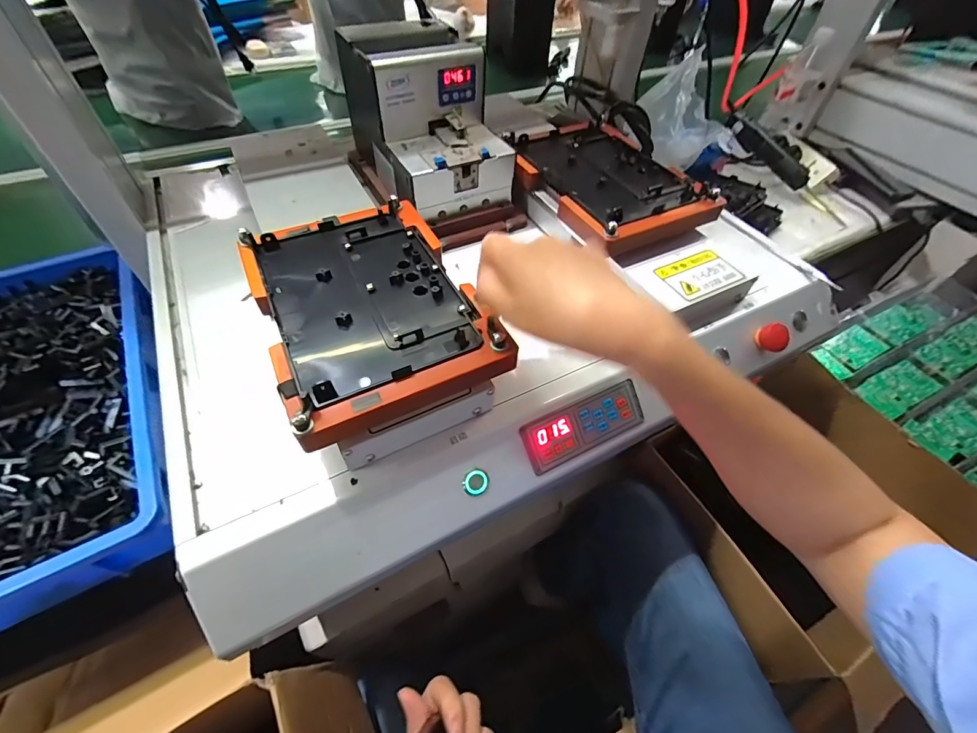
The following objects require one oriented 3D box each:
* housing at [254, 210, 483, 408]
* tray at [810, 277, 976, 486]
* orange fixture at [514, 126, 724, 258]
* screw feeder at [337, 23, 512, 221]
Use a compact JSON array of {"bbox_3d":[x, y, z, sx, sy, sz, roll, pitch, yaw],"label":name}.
[{"bbox_3d":[-0.098,-0.060,0.337,0.134,0.013,0.183,-22,56,-19],"label":"housing"},{"bbox_3d":[0.750,0.017,0.661,0.392,0.068,0.348,-21,56,-18],"label":"tray"},{"bbox_3d":[0.130,-0.213,0.478,0.155,0.030,0.216,-23,56,-20],"label":"orange fixture"},{"bbox_3d":[-0.071,-0.283,0.476,0.134,0.136,0.191,-22,56,-19],"label":"screw feeder"}]

